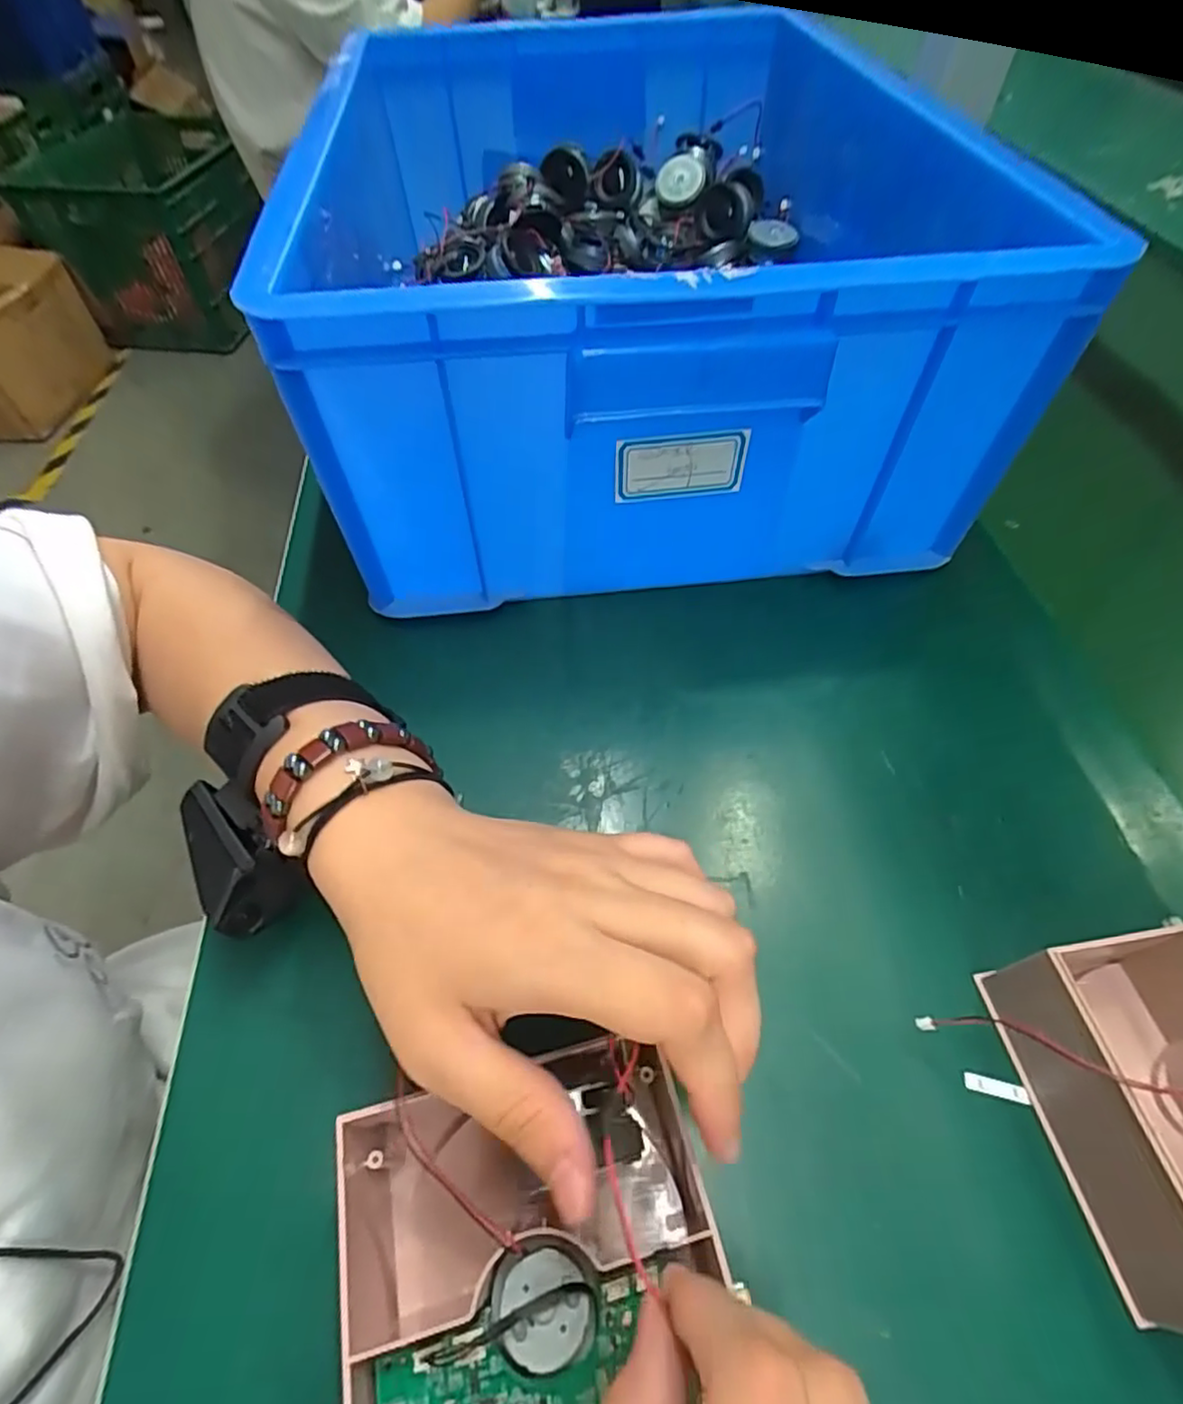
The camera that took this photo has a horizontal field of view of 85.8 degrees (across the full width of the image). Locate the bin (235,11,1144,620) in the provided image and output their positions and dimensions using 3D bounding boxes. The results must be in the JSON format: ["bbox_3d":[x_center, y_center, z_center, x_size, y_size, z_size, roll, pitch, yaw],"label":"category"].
[{"bbox_3d":[0.015,-0.285,0.428,0.341,0.181,0.459,-7,55,-6],"label":"bin"}]

